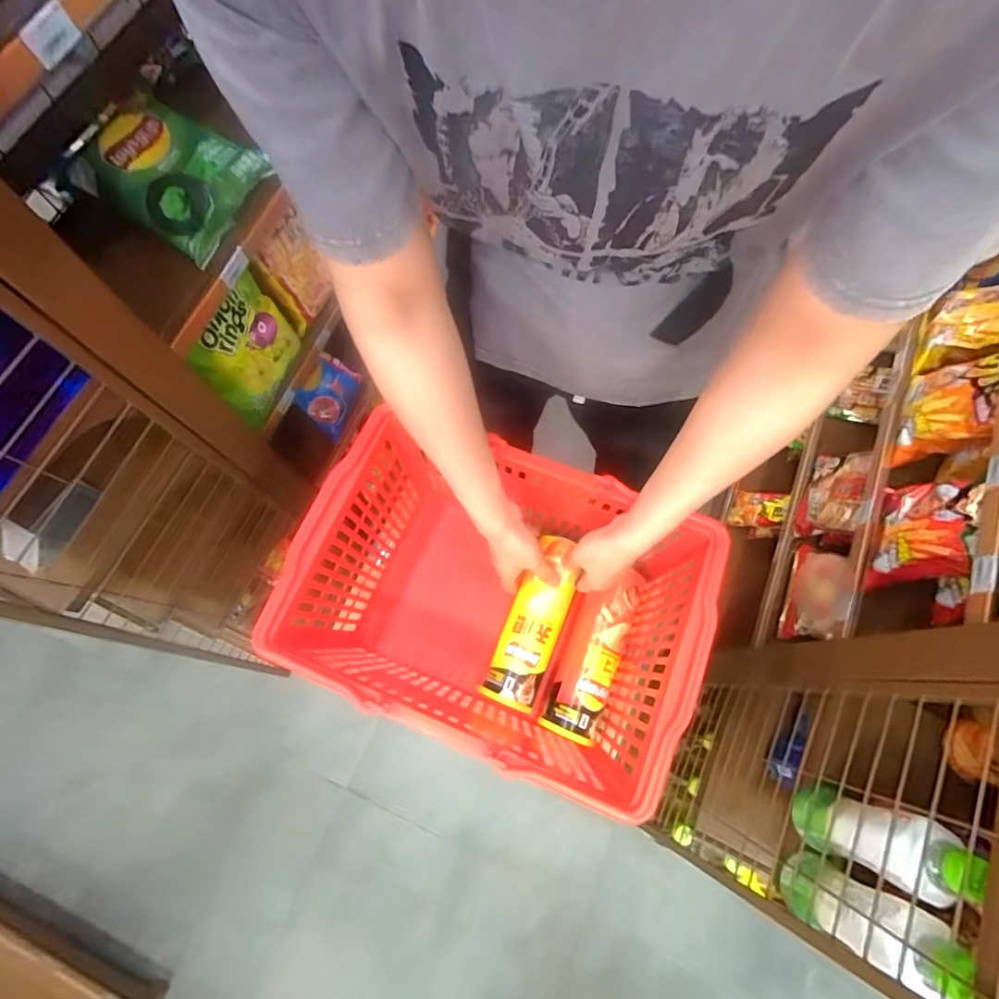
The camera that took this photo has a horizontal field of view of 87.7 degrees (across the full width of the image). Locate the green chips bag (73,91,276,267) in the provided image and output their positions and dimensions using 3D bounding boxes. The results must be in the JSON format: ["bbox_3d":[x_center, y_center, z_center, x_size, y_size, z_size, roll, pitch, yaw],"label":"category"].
[{"bbox_3d":[-0.393,-0.386,0.614,0.204,0.043,0.154,27,74,9],"label":"green chips bag"}]

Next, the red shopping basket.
[{"bbox_3d":[-0.003,0.117,0.603,0.402,0.210,0.289,22,73,7],"label":"red shopping basket"}]

